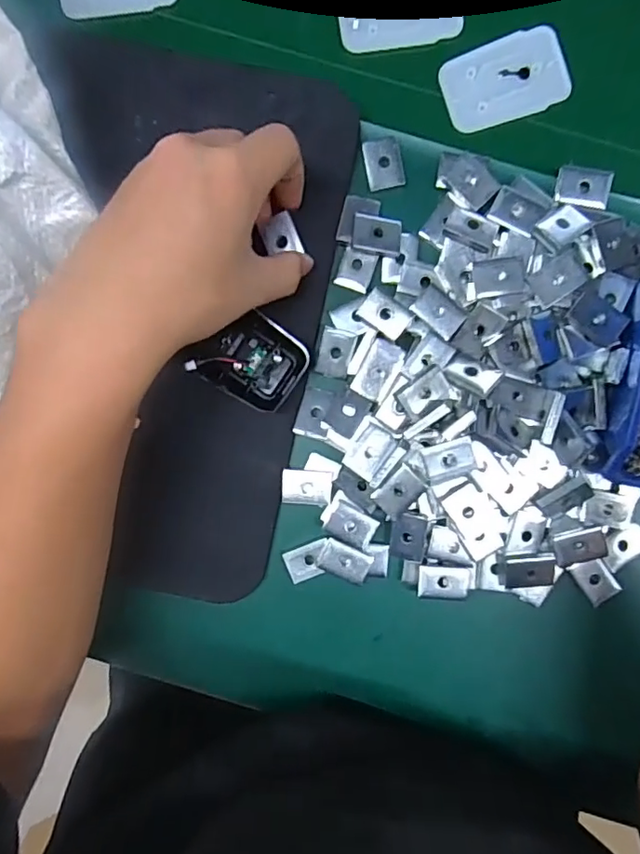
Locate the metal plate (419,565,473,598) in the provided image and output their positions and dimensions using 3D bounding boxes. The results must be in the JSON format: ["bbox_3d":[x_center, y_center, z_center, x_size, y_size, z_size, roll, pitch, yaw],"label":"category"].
[{"bbox_3d":[0.072,0.089,0.312,0.031,0.005,0.016,3,92,2],"label":"metal plate"}]

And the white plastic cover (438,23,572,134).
[{"bbox_3d":[0.106,-0.198,0.310,0.069,0.006,0.045,-17,92,2],"label":"white plastic cover"}]

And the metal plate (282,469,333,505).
[{"bbox_3d":[-0.007,0.035,0.311,0.028,0.004,0.019,3,92,2],"label":"metal plate"}]

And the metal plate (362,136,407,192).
[{"bbox_3d":[0.036,-0.148,0.303,0.021,0.004,0.028,-11,92,2],"label":"metal plate"}]

